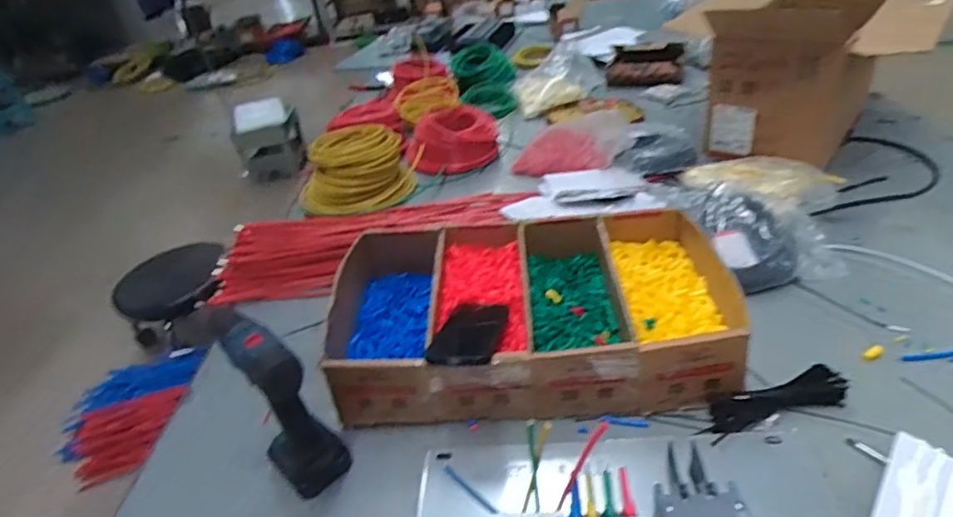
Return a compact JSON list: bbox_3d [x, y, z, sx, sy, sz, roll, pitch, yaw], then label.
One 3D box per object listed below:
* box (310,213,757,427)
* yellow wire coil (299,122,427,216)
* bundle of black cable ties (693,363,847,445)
[{"bbox_3d":[0.076,0.069,0.765,0.516,0.104,0.304,-5,34,3],"label":"box"},{"bbox_3d":[-0.270,-0.218,1.250,0.282,0.116,0.258,-14,35,-10],"label":"yellow wire coil"},{"bbox_3d":[0.347,0.172,0.641,0.182,0.029,0.045,-15,35,-11],"label":"bundle of black cable ties"}]

